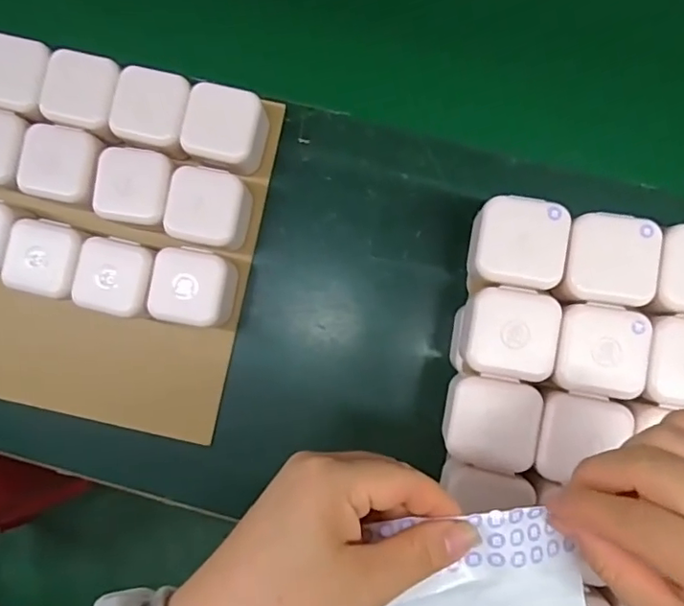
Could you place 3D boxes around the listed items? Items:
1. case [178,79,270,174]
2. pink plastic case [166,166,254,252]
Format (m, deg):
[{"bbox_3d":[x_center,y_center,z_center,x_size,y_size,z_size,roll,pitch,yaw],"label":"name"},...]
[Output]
[{"bbox_3d":[-0.088,-0.127,0.422,0.056,0.048,0.057,10,87,3],"label":"case"},{"bbox_3d":[-0.098,-0.069,0.412,0.051,0.041,0.053,10,87,3],"label":"pink plastic case"}]

